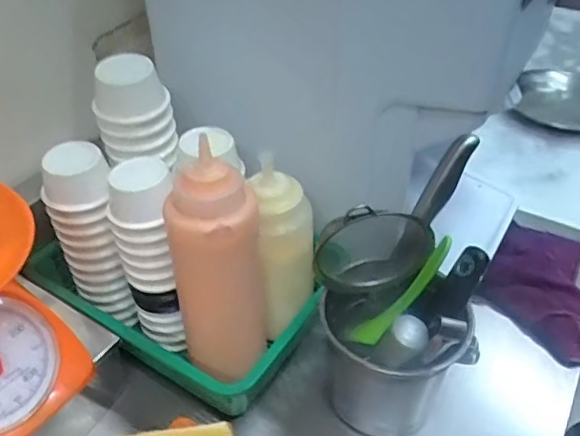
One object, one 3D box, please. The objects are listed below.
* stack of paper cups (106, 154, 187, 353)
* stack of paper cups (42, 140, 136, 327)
[{"bbox_3d":[-0.137,0.039,0.568,0.072,0.202,0.060,11,41,13],"label":"stack of paper cups"},{"bbox_3d":[-0.201,0.029,0.567,0.061,0.200,0.065,-16,43,-22],"label":"stack of paper cups"}]

